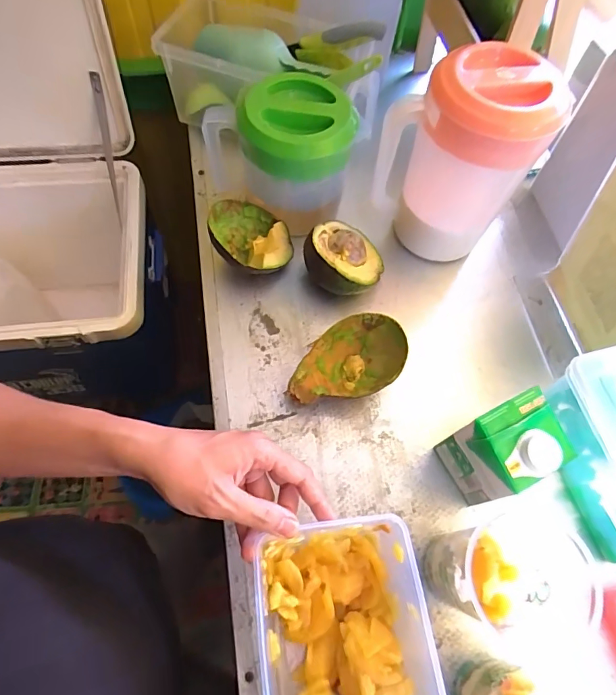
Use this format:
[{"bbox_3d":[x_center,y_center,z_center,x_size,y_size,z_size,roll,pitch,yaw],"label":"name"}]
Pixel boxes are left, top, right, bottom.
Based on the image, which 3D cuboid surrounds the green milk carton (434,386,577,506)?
[{"bbox_3d":[0.188,0.103,0.430,0.079,0.115,0.078,-22,68,-13],"label":"green milk carton"}]

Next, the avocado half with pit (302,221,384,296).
[{"bbox_3d":[0.044,-0.105,0.546,0.093,0.075,0.079,21,65,7],"label":"avocado half with pit"}]

